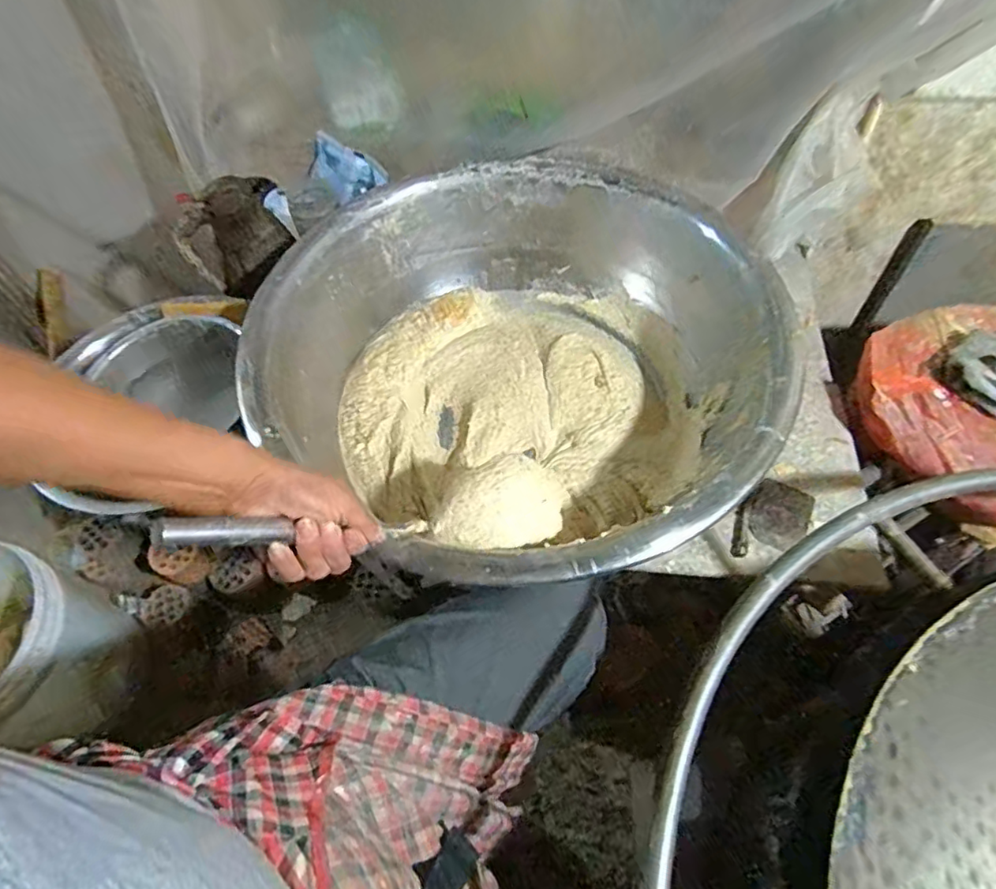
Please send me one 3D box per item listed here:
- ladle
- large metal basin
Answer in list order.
[{"bbox_3d":[-0.083,0.061,0.472,0.344,0.066,0.077,-1,44,-45],"label":"ladle"},{"bbox_3d":[0.033,-0.110,0.729,0.567,0.182,0.557,-1,55,1],"label":"large metal basin"}]

